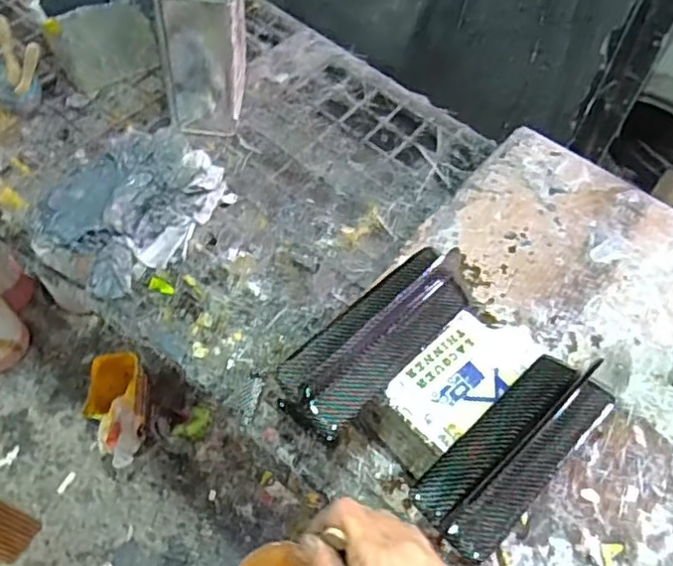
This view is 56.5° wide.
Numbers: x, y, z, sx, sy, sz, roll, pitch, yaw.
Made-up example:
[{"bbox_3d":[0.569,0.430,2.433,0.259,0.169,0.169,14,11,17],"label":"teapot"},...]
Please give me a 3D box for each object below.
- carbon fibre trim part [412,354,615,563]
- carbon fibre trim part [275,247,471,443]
[{"bbox_3d":[0.189,0.164,0.641,0.243,0.056,0.094,-39,67,-23],"label":"carbon fibre trim part"},{"bbox_3d":[0.050,0.055,0.706,0.089,0.044,0.274,39,65,20],"label":"carbon fibre trim part"}]

